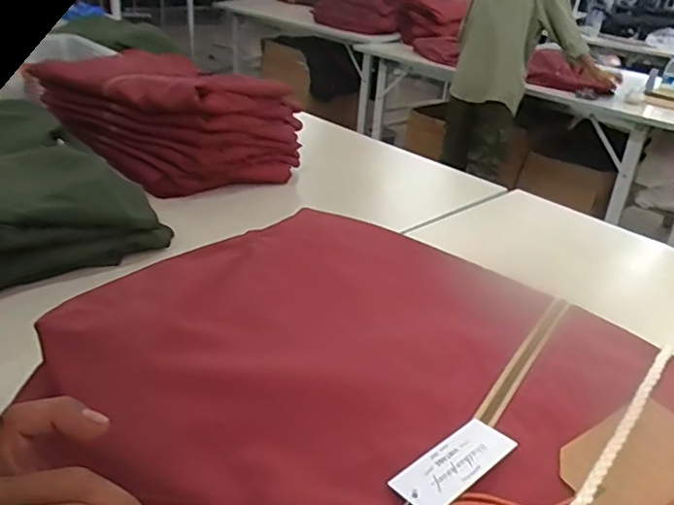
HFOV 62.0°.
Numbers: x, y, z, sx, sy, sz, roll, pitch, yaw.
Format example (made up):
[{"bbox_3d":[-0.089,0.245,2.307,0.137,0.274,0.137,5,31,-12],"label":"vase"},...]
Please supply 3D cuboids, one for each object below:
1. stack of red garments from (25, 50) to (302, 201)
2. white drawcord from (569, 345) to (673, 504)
[{"bbox_3d":[-0.397,-0.335,1.350,0.571,0.218,0.379,27,35,34],"label":"stack of red garments"},{"bbox_3d":[0.173,0.121,0.350,0.010,0.015,0.263,26,35,33],"label":"white drawcord"}]

